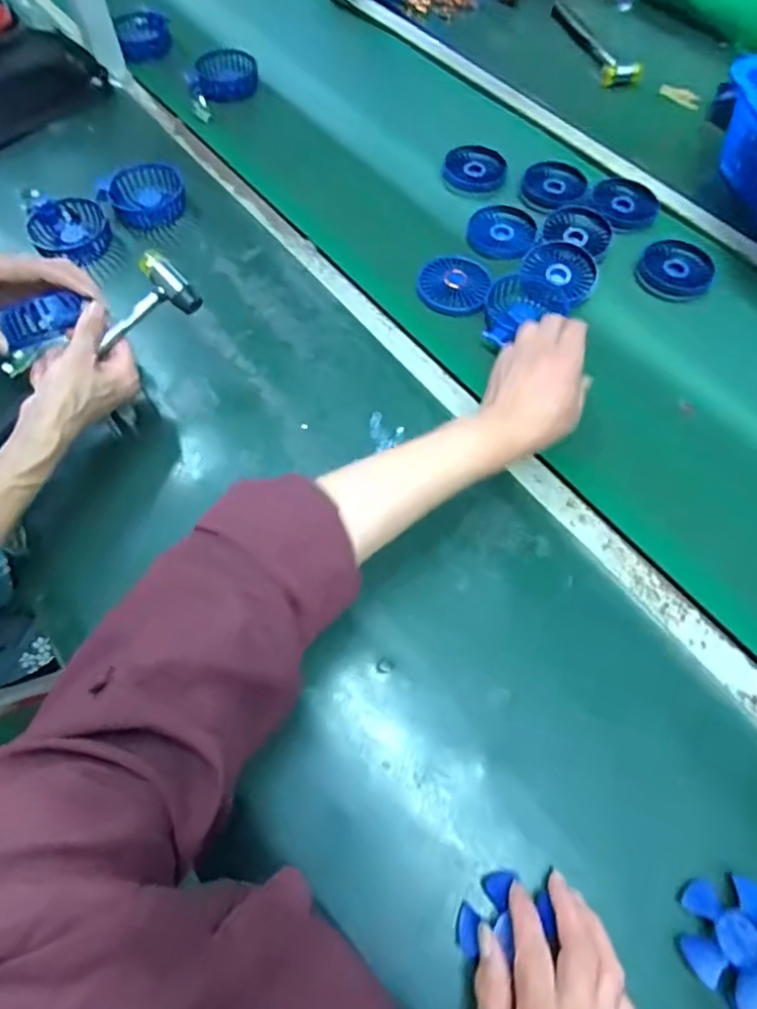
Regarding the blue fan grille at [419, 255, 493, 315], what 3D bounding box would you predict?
[{"bbox_3d":[0.089,-0.255,0.653,0.080,0.012,0.090,15,63,6],"label":"blue fan grille"}]

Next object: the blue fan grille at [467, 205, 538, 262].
[{"bbox_3d":[0.150,-0.332,0.696,0.080,0.015,0.089,19,64,7],"label":"blue fan grille"}]

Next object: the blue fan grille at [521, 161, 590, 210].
[{"bbox_3d":[0.227,-0.415,0.739,0.078,0.013,0.085,24,64,10],"label":"blue fan grille"}]

